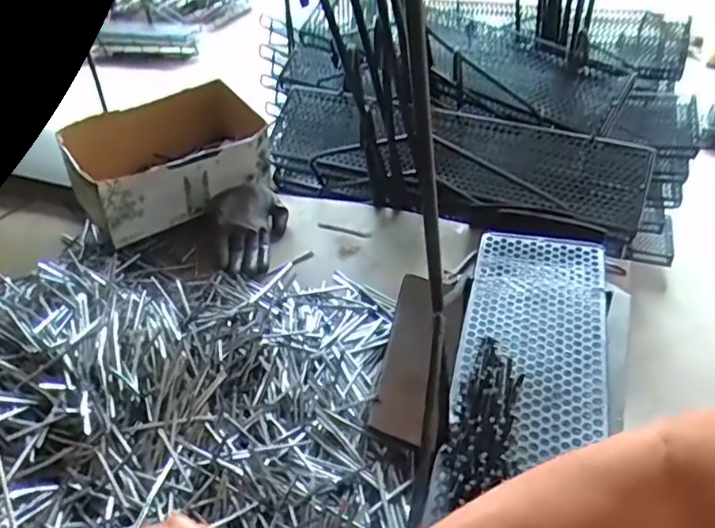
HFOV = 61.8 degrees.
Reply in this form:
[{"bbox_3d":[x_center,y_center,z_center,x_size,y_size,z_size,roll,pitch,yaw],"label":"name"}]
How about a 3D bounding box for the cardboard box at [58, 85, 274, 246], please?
[{"bbox_3d":[-0.288,-0.167,0.932,0.279,0.113,0.205,-25,43,-23],"label":"cardboard box"}]

